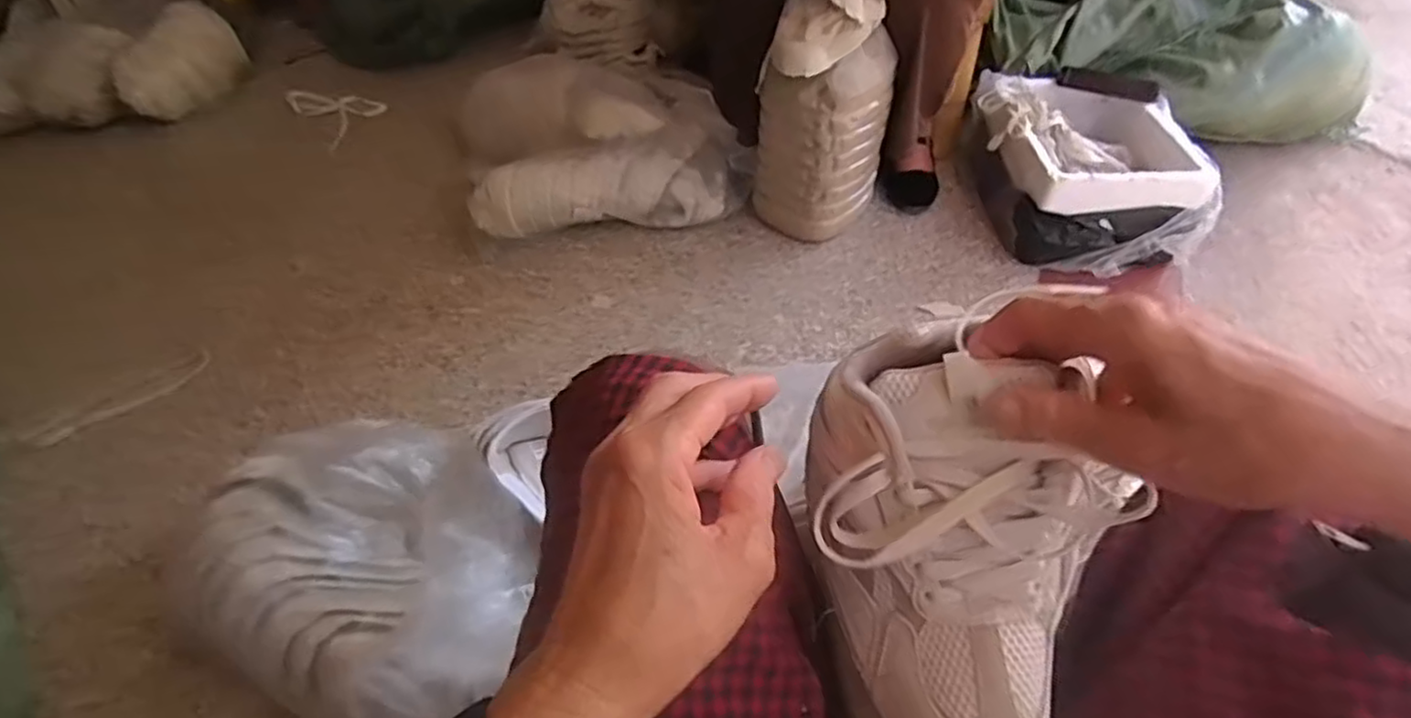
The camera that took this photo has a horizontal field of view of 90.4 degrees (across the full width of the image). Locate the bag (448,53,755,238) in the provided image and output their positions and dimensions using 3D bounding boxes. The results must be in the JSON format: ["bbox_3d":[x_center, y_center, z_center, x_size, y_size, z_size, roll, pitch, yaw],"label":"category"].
[{"bbox_3d":[-0.208,-0.432,1.313,0.479,0.167,0.476,-14,49,-12],"label":"bag"}]

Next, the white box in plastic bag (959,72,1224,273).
[{"bbox_3d":[0.645,-0.322,1.221,0.286,0.185,0.389,-2,47,-1],"label":"white box in plastic bag"}]

